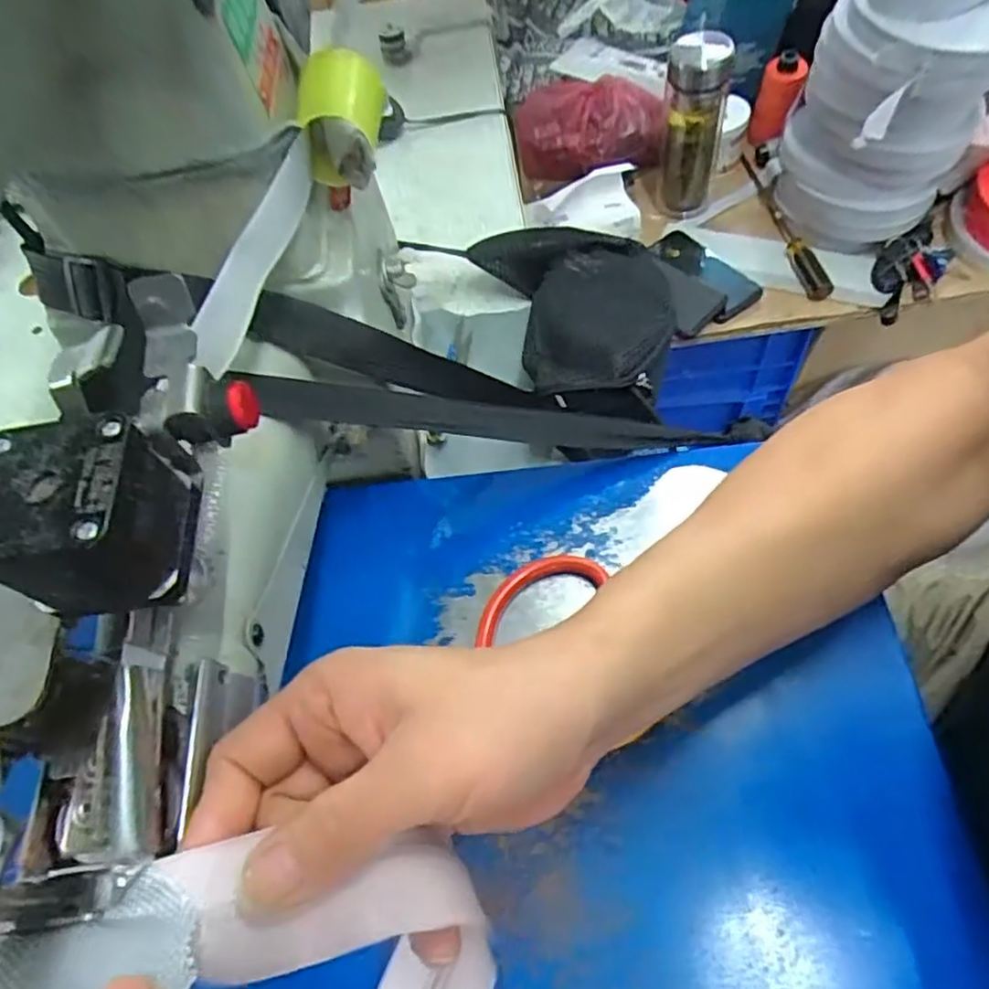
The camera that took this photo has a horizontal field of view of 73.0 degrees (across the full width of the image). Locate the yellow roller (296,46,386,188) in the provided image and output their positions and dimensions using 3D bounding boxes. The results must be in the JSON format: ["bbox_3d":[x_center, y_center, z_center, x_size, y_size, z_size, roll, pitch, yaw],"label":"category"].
[{"bbox_3d":[-0.075,-0.185,0.330,0.040,0.040,0.053,-2,61,7],"label":"yellow roller"}]

